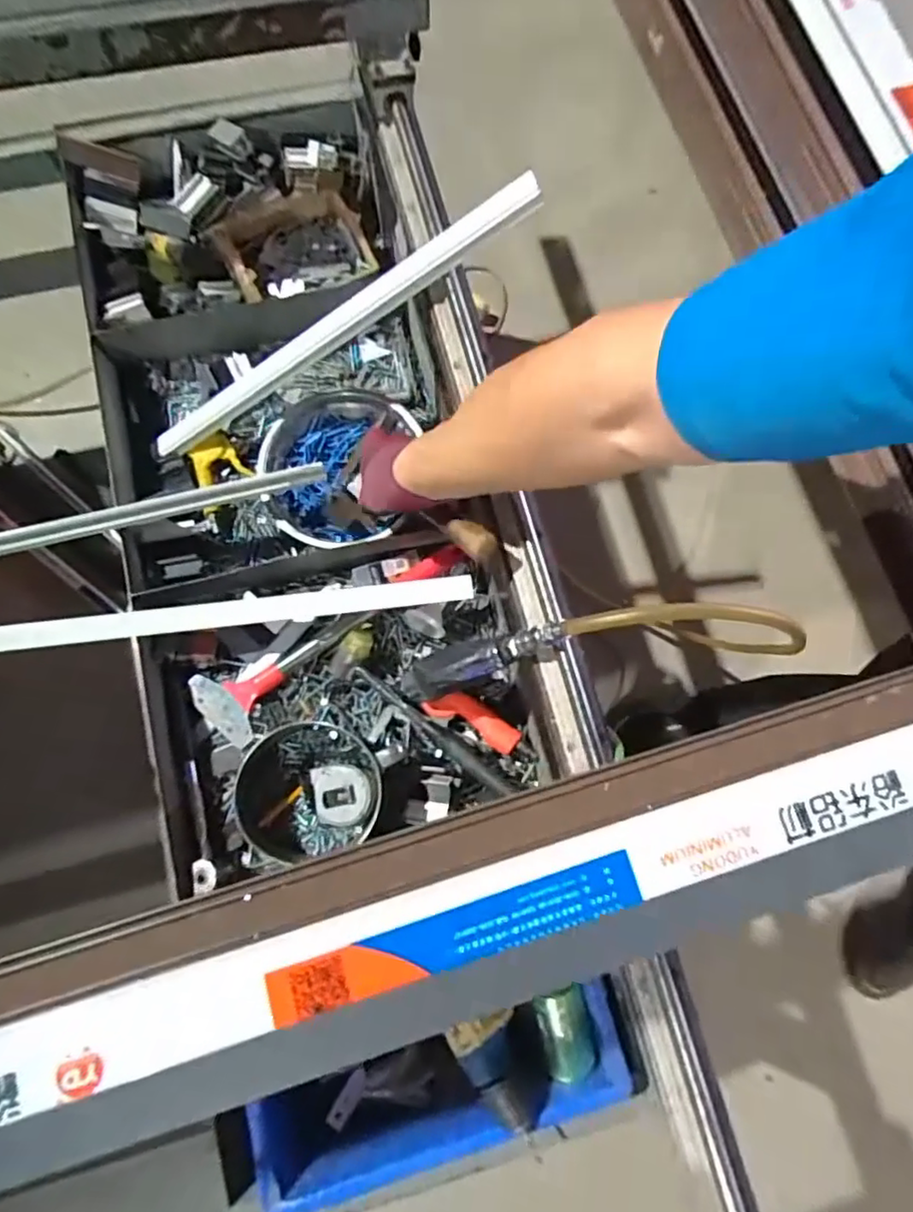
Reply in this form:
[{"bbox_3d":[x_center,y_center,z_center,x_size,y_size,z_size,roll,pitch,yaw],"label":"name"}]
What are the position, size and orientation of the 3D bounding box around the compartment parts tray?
[{"bbox_3d":[-0.211,-0.205,0.774,0.420,0.113,0.954,-14,76,-5],"label":"compartment parts tray"}]

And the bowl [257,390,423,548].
[{"bbox_3d":[-0.159,-0.171,0.768,0.188,0.050,0.200,0,75,-2],"label":"bowl"}]

